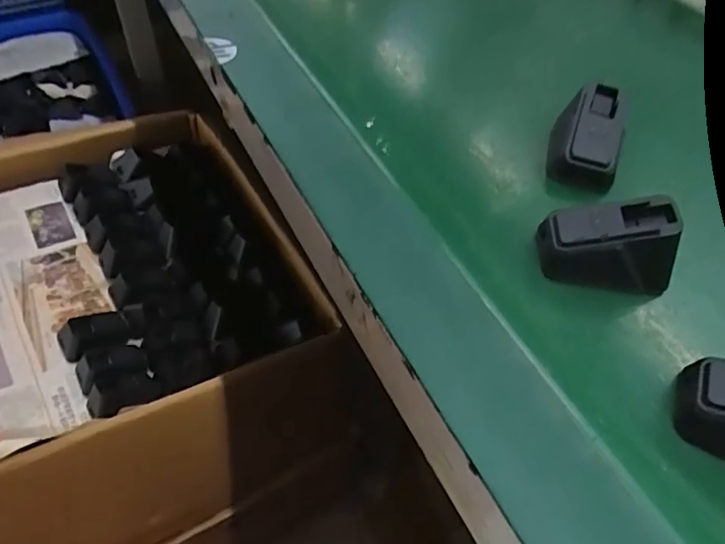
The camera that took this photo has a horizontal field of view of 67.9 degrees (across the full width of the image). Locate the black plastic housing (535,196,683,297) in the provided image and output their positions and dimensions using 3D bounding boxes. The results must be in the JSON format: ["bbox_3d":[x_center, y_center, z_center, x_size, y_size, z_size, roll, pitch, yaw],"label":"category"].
[{"bbox_3d":[0.132,-0.016,0.289,0.067,0.041,0.031,6,51,1],"label":"black plastic housing"}]

